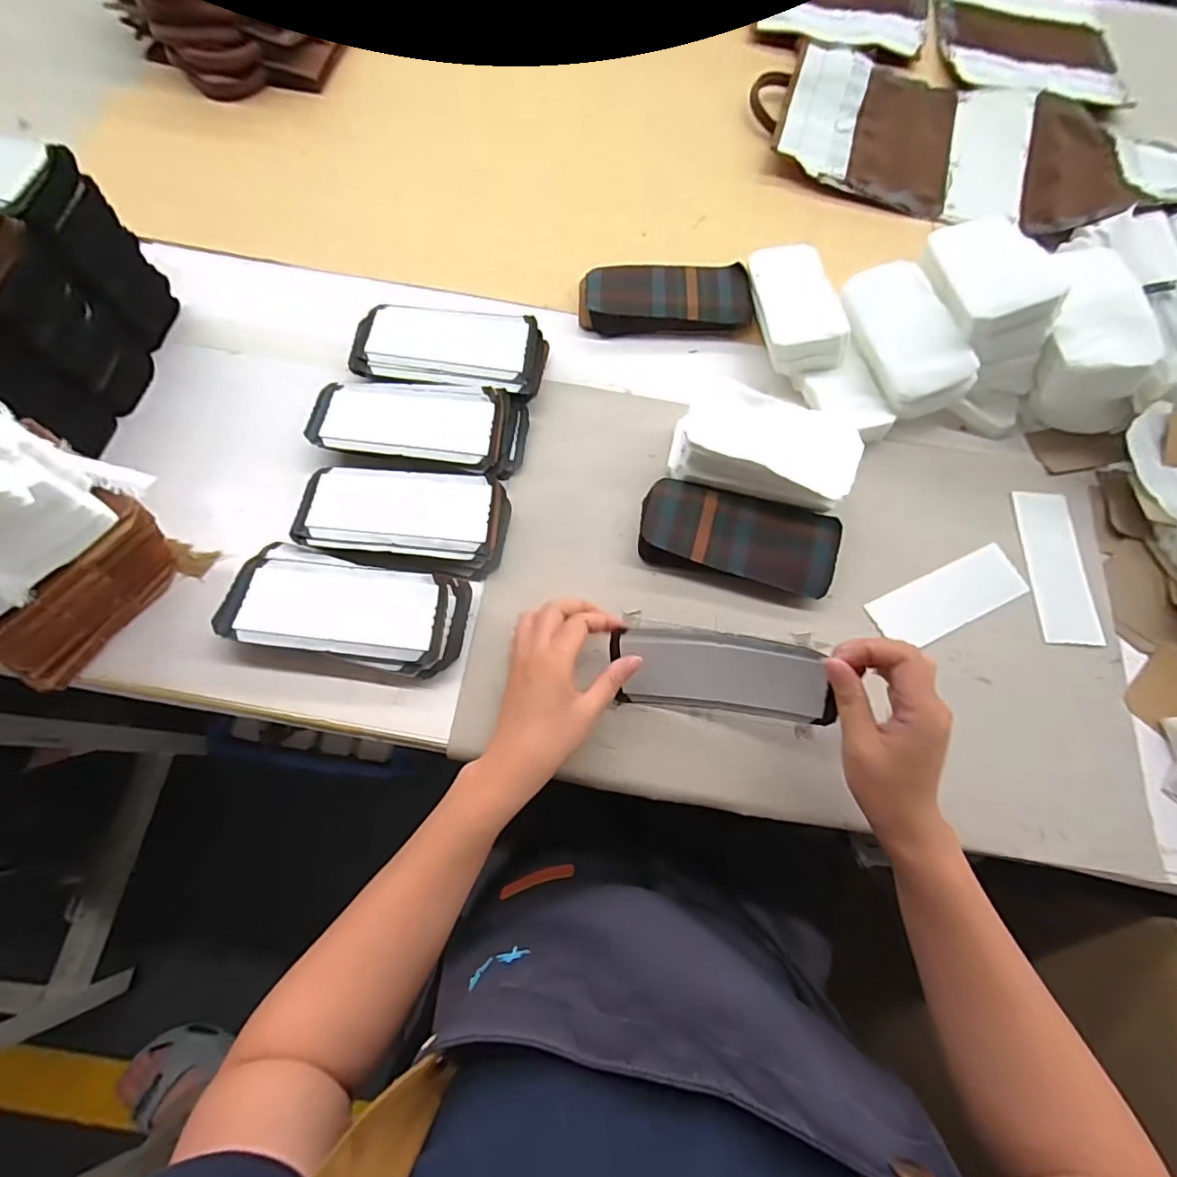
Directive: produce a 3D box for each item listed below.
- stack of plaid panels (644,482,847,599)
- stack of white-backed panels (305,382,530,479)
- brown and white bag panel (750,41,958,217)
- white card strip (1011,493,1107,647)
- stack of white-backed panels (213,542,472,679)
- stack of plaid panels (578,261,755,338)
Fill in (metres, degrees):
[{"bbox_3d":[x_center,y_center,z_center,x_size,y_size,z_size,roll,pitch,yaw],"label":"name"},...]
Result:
[{"bbox_3d":[0.133,-0.046,0.464,0.169,0.026,0.079,13,71,1],"label":"stack of plaid panels"},{"bbox_3d":[-0.154,-0.151,0.489,0.186,0.029,0.082,8,71,0],"label":"stack of white-backed panels"},{"bbox_3d":[0.330,-0.581,0.655,0.247,0.014,0.247,16,73,3],"label":"brown and white bag panel"},{"bbox_3d":[0.431,-0.021,0.482,0.055,0.004,0.147,4,71,-2],"label":"white card strip"},{"bbox_3d":[-0.191,0.017,0.426,0.180,0.030,0.083,11,71,1],"label":"stack of white-backed panels"},{"bbox_3d":[0.081,-0.305,0.555,0.177,0.031,0.074,-1,73,-3],"label":"stack of plaid panels"}]

